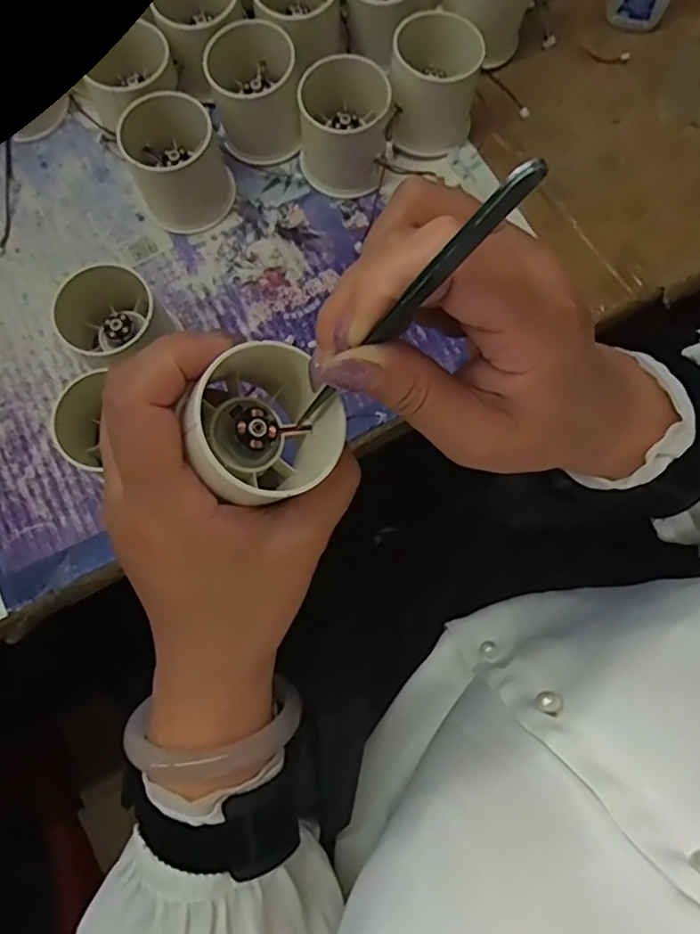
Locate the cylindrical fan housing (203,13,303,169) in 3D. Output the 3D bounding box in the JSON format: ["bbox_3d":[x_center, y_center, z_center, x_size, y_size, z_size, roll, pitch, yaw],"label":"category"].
[{"bbox_3d":[-0.056,-0.224,0.354,0.049,0.047,0.061,-15,77,-3],"label":"cylindrical fan housing"}]

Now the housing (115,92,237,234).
[{"bbox_3d":[-0.101,-0.177,0.347,0.055,0.043,0.064,-26,78,-5],"label":"housing"}]

